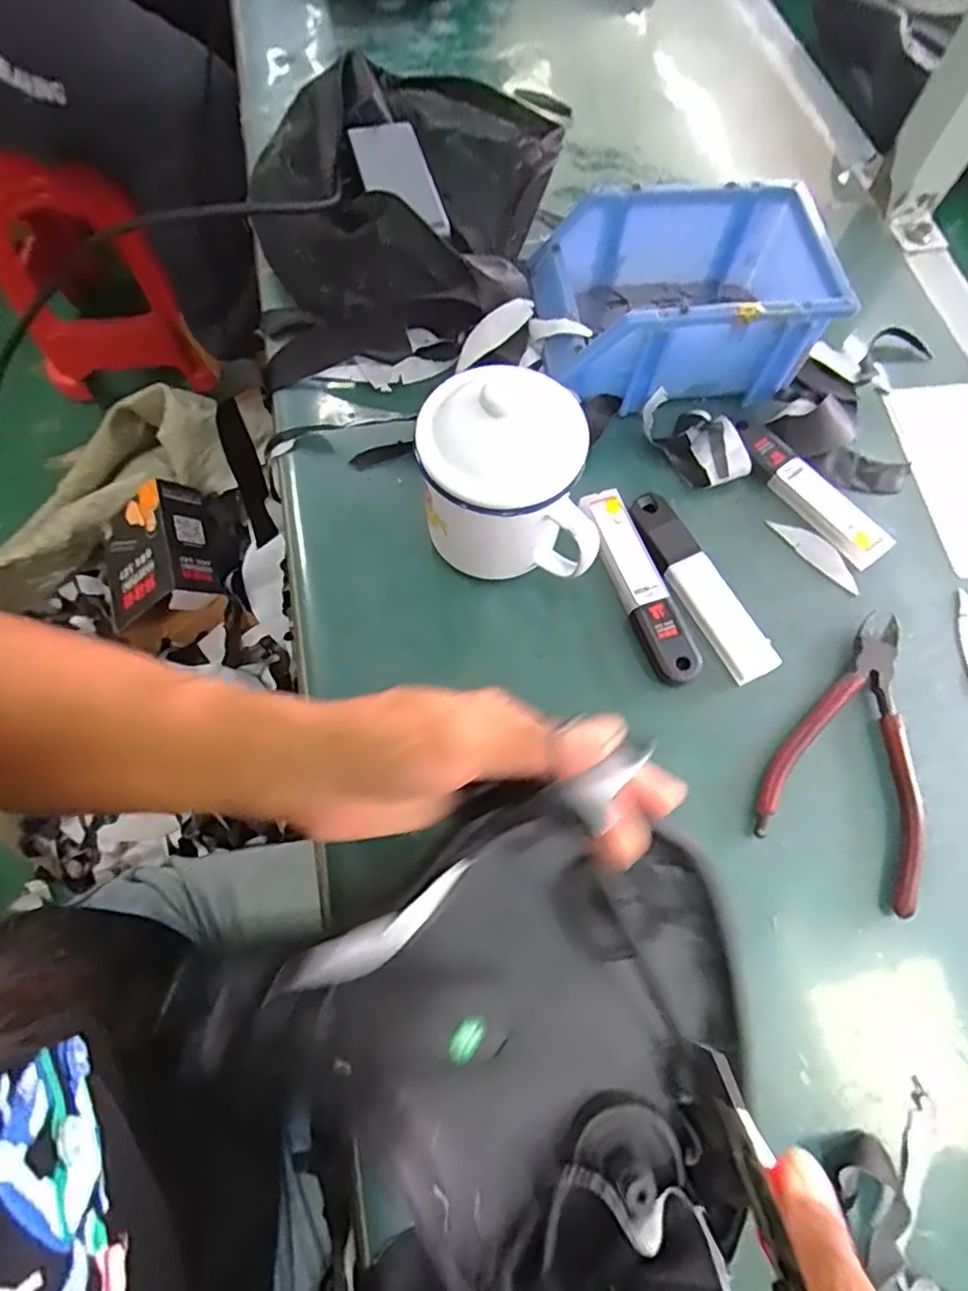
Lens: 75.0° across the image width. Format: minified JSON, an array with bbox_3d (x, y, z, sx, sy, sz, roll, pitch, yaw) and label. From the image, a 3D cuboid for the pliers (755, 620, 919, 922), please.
[{"bbox_3d":[0.205,0.051,0.340,0.083,0.009,0.150,26,69,8],"label":"pliers"}]

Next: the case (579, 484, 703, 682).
[{"bbox_3d":[0.090,-0.036,0.373,0.029,0.014,0.126,-17,69,-10],"label":"case"}]

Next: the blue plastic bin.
[{"bbox_3d":[0.128,-0.227,0.414,0.172,0.074,0.118,-6,68,-6],"label":"blue plastic bin"}]

